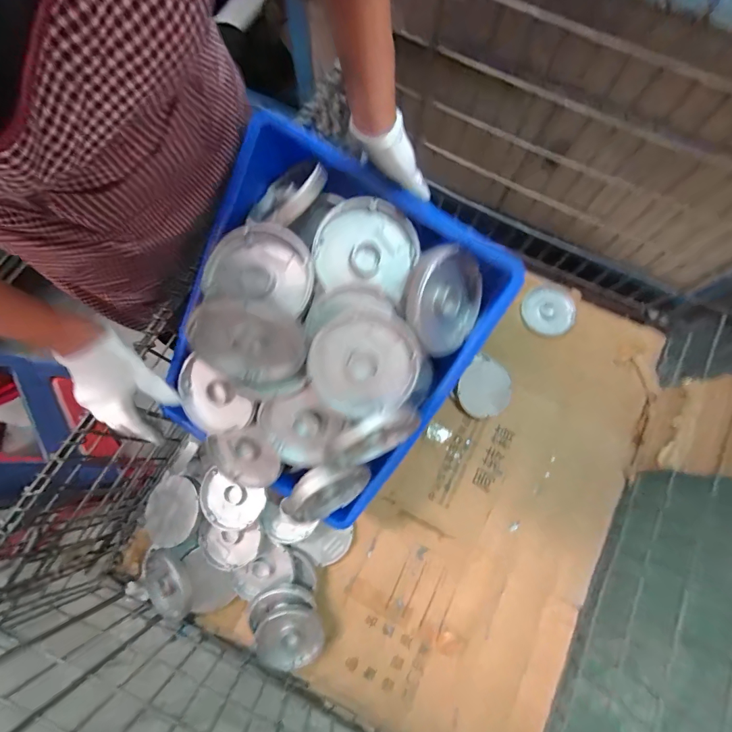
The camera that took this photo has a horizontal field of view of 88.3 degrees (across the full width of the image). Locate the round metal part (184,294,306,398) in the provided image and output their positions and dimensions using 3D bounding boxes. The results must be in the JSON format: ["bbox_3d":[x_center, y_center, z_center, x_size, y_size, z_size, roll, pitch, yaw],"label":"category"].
[{"bbox_3d":[-0.151,-0.020,0.493,0.141,0.159,0.032,0,42,6],"label":"round metal part"}]

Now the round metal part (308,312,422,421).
[{"bbox_3d":[-0.001,0.000,0.496,0.139,0.028,0.128,0,96,-2],"label":"round metal part"}]

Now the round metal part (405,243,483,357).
[{"bbox_3d":[0.107,-0.088,0.515,0.032,0.129,0.136,29,97,44],"label":"round metal part"}]

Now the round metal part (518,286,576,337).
[{"bbox_3d":[0.499,-0.150,1.019,0.148,0.019,0.133,-22,77,-7],"label":"round metal part"}]

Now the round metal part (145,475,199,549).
[{"bbox_3d":[-0.405,0.301,0.778,0.115,0.025,0.136,-18,57,10],"label":"round metal part"}]

